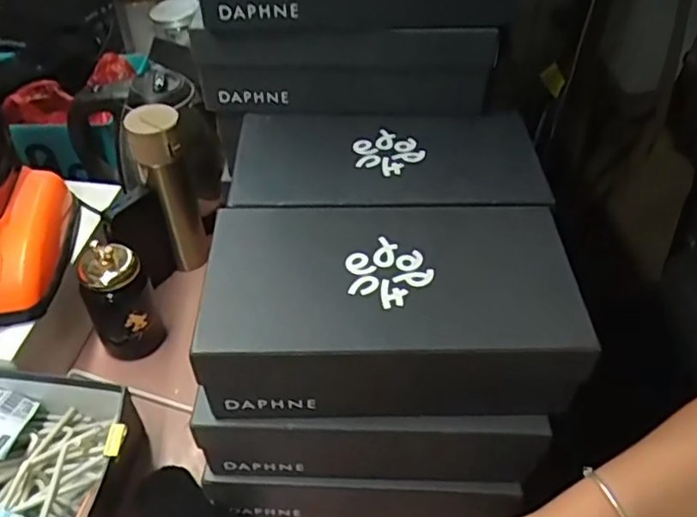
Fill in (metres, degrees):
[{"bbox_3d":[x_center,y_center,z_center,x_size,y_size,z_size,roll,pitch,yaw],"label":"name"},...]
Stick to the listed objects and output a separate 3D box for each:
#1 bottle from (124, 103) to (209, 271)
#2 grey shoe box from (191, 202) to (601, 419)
[{"bbox_3d":[-0.233,-0.086,0.811,0.063,0.231,0.056,-17,48,-16],"label":"bottle"},{"bbox_3d":[0.033,0.036,0.528,0.289,0.100,0.160,0,46,-1],"label":"grey shoe box"}]

